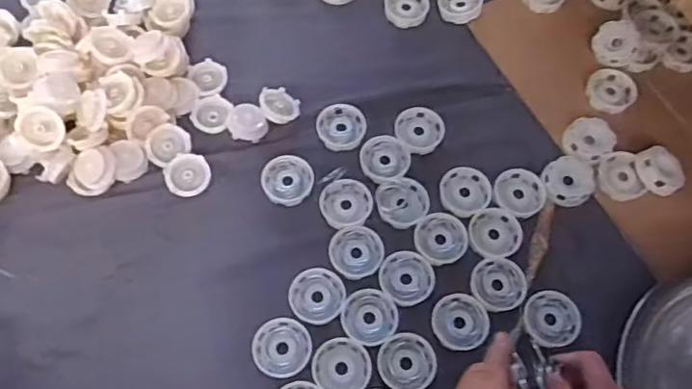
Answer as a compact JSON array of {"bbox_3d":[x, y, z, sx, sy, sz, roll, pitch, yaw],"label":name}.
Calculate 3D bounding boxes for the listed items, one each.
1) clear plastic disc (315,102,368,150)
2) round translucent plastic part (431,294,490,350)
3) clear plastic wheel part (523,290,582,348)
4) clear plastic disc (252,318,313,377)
[{"bbox_3d":[-0.006,-0.084,0.746,0.060,0.013,0.059,1,67,-2],"label":"clear plastic disc"},{"bbox_3d":[0.125,0.136,0.653,0.058,0.007,0.061,1,67,-2],"label":"round translucent plastic part"},{"bbox_3d":[0.225,0.136,0.655,0.058,0.014,0.056,-11,68,-8],"label":"clear plastic wheel part"},{"bbox_3d":[-0.069,0.166,0.647,0.061,0.021,0.060,-13,68,-8],"label":"clear plastic disc"}]

